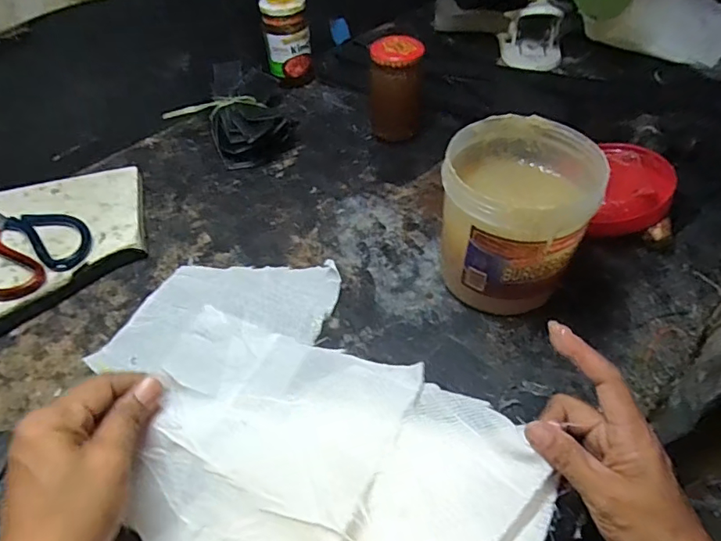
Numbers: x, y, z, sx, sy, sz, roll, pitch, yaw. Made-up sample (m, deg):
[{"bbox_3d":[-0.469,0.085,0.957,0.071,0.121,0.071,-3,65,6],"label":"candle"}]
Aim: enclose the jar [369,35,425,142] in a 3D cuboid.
[{"bbox_3d":[0.040,-0.207,0.580,0.060,0.101,0.054,-1,50,0],"label":"jar"}]

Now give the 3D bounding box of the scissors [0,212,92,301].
[{"bbox_3d":[-0.339,-0.039,0.496,0.103,0.006,0.165,-35,58,-25],"label":"scissors"}]

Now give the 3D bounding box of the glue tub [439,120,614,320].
[{"bbox_3d":[0.126,-0.046,0.424,0.114,0.115,0.112,0,50,0],"label":"glue tub"}]

